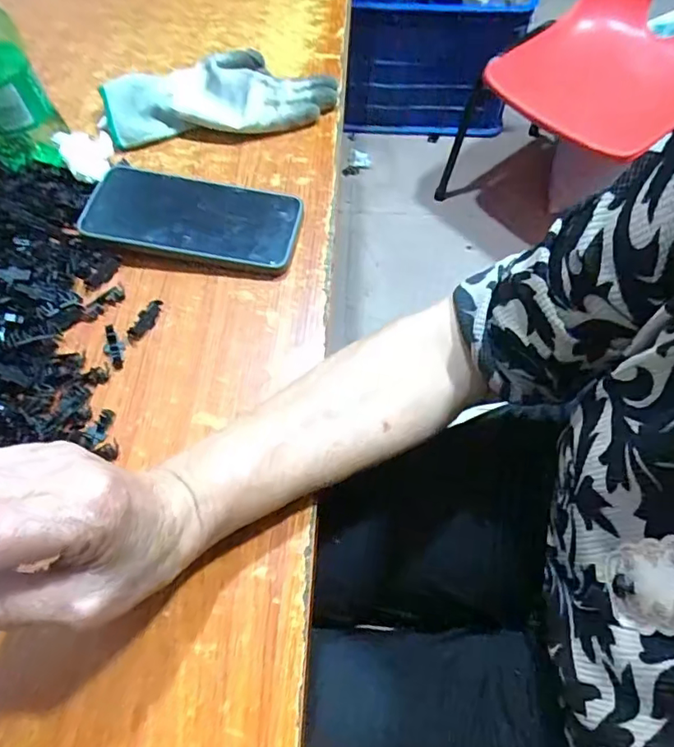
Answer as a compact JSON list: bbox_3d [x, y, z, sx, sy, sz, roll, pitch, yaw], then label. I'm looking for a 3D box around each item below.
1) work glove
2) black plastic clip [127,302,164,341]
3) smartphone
[{"bbox_3d":[-0.107,-0.257,0.500,0.203,0.029,0.099,-15,62,-6],"label":"work glove"},{"bbox_3d":[-0.137,-0.039,0.390,0.011,0.010,0.035,27,65,16],"label":"black plastic clip"},{"bbox_3d":[-0.111,-0.126,0.427,0.158,0.010,0.077,12,61,0],"label":"smartphone"}]

